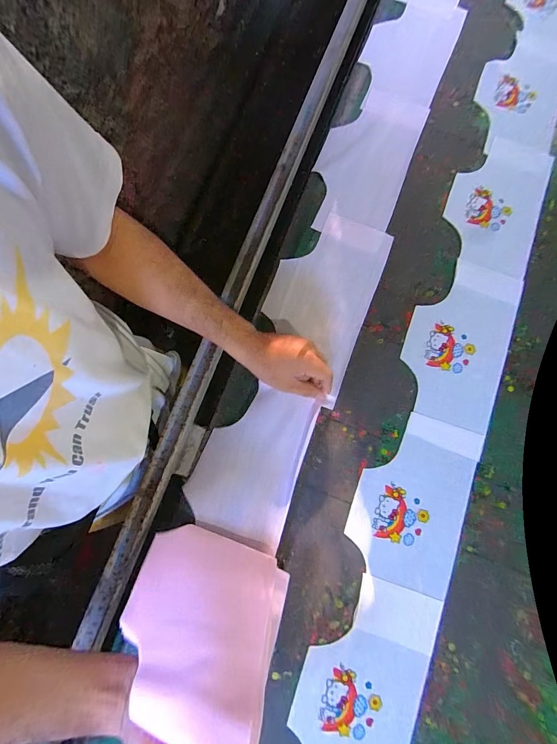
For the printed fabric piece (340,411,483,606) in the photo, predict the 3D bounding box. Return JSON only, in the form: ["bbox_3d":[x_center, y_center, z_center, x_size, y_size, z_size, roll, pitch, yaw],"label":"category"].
[{"bbox_3d":[0.207,0.191,0.502,0.165,0.009,0.247,21,79,3],"label":"printed fabric piece"}]

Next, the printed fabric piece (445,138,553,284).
[{"bbox_3d":[0.407,-0.318,0.608,0.168,0.011,0.276,22,80,3],"label":"printed fabric piece"}]

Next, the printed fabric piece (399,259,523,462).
[{"bbox_3d":[0.297,-0.037,0.548,0.164,0.008,0.320,20,79,3],"label":"printed fabric piece"}]

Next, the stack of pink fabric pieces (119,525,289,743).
[{"bbox_3d":[-0.091,0.292,0.371,0.178,0.208,0.025,11,122,4],"label":"stack of pink fabric pieces"}]

